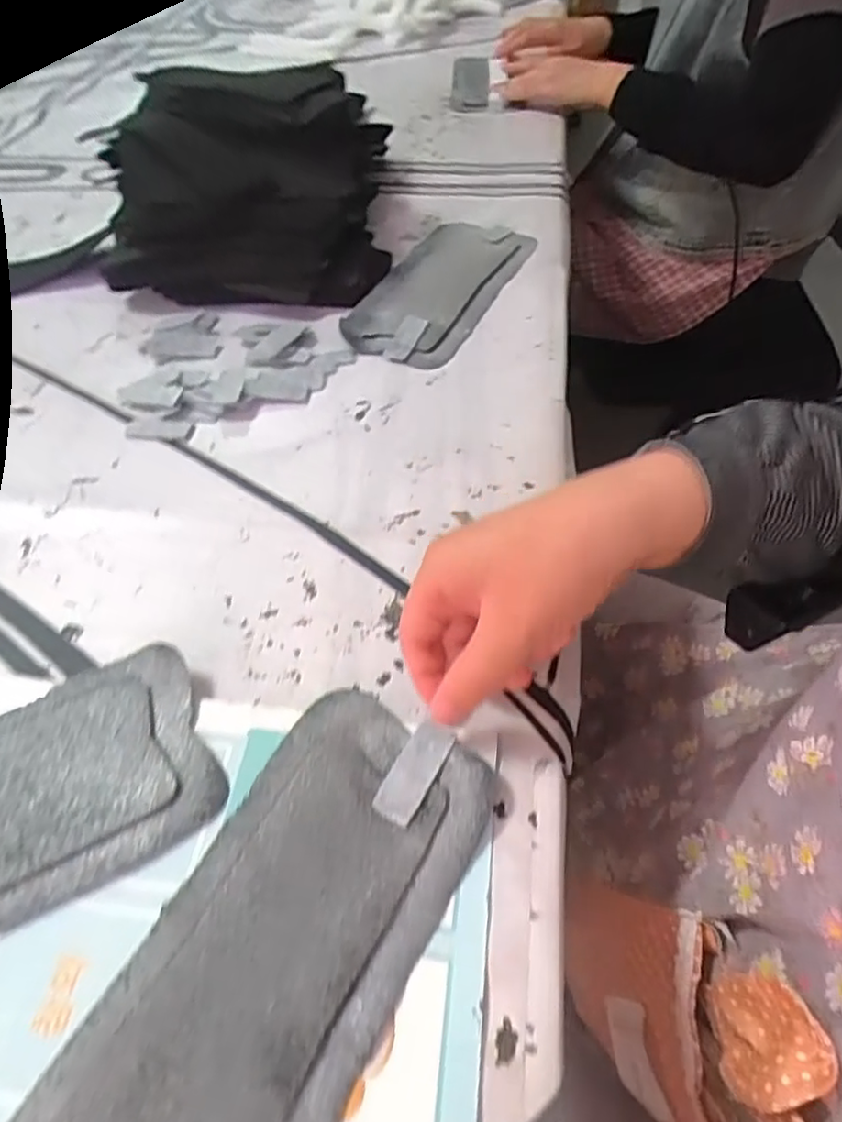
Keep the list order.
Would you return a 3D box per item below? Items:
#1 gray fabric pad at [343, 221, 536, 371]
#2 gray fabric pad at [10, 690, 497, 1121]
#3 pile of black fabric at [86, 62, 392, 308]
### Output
[{"bbox_3d":[0.019,-0.255,0.571,0.110,0.015,0.246,19,54,18],"label":"gray fabric pad"},{"bbox_3d":[-0.061,0.156,0.239,0.094,0.007,0.226,23,57,21],"label":"gray fabric pad"},{"bbox_3d":[-0.166,-0.334,0.568,0.248,0.132,0.186,1,51,5],"label":"pile of black fabric"}]

